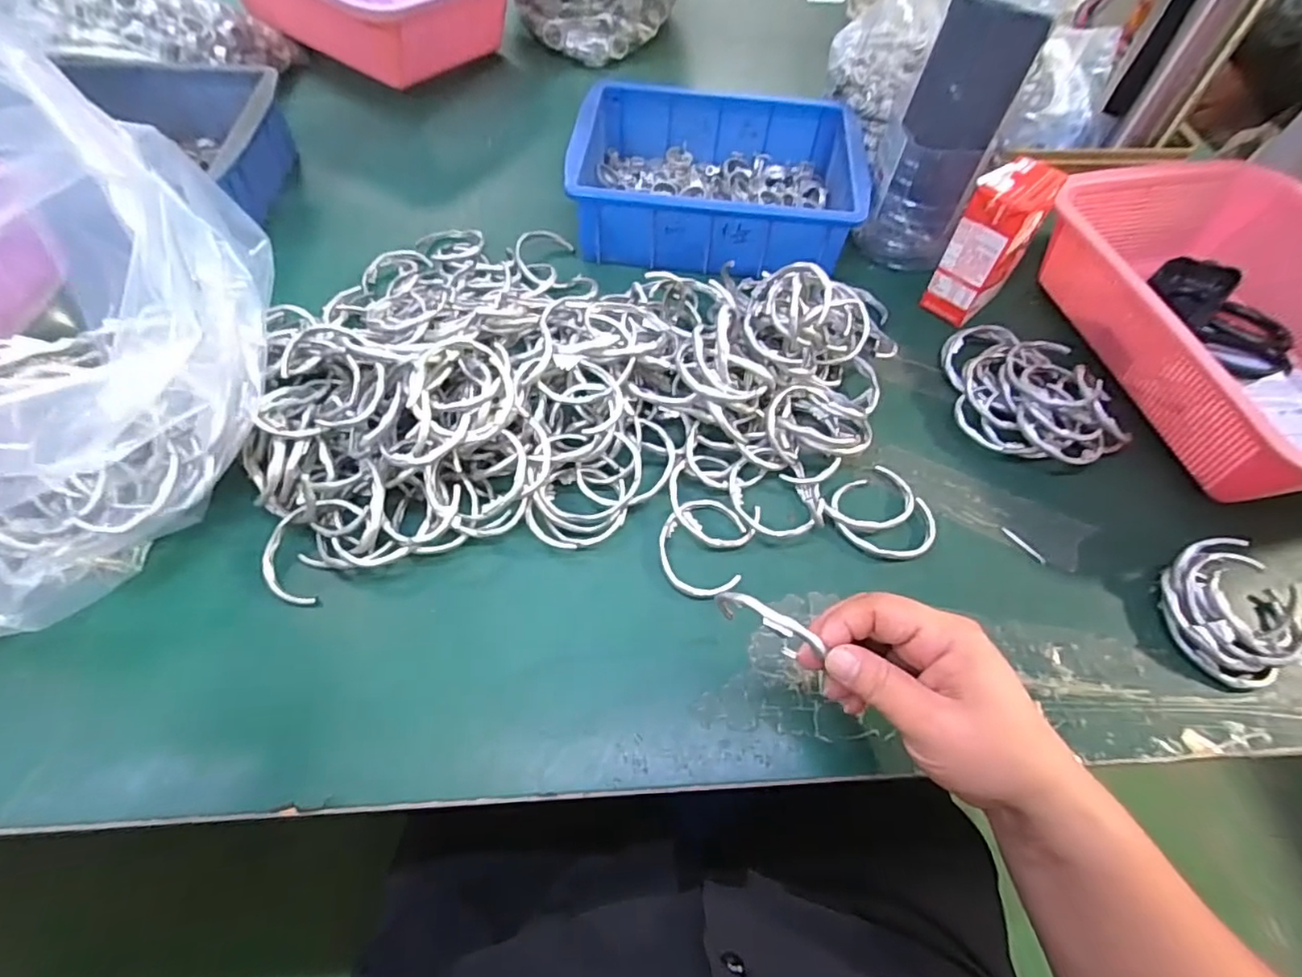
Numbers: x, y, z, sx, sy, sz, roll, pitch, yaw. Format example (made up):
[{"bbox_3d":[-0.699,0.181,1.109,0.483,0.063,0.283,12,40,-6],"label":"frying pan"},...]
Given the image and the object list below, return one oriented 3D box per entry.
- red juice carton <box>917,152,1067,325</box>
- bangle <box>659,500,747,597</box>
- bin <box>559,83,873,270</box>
[{"bbox_3d":[0.268,-0.194,0.480,0.058,0.109,0.044,-37,68,-22],"label":"red juice carton"},{"bbox_3d":[0.032,0.037,0.385,0.052,0.006,0.065,11,60,3],"label":"bangle"},{"bbox_3d":[0.055,-0.275,0.541,0.236,0.065,0.169,6,60,0],"label":"bin"}]

